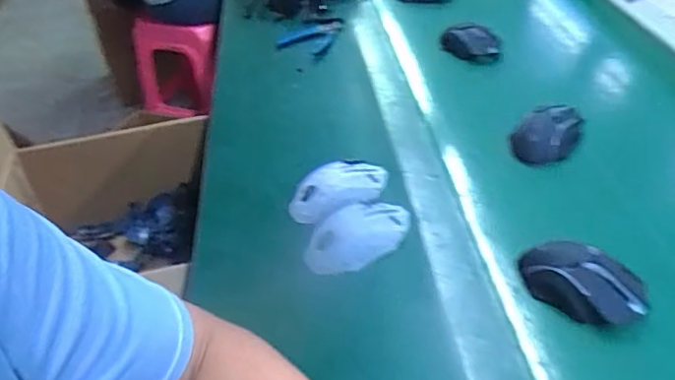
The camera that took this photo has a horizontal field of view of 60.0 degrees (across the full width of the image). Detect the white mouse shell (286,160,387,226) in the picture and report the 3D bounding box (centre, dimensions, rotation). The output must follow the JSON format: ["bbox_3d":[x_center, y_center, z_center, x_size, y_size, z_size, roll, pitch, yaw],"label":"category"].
[{"bbox_3d":[0.002,0.001,0.669,0.114,0.027,0.071,-14,40,-9],"label":"white mouse shell"}]

